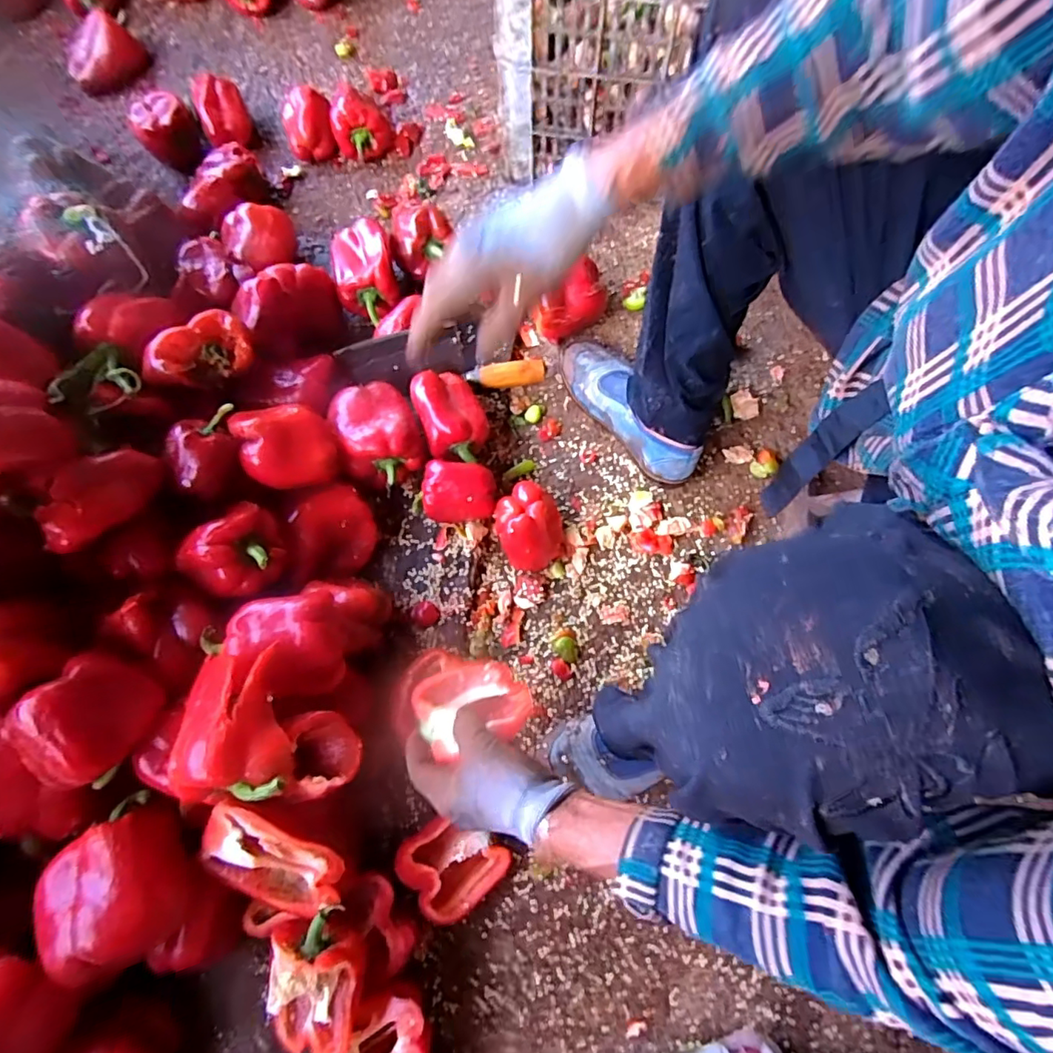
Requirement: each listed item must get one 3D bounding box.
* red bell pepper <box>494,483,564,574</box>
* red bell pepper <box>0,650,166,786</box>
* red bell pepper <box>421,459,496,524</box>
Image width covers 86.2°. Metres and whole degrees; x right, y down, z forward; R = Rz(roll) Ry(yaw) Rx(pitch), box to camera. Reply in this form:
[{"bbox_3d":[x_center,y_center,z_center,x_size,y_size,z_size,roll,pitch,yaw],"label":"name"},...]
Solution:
[{"bbox_3d":[0.001,0.001,0.655,0.076,0.081,0.091,-25,74,-10],"label":"red bell pepper"},{"bbox_3d":[-0.352,0.154,0.448,0.081,0.066,0.092,32,74,8],"label":"red bell pepper"},{"bbox_3d":[-0.077,-0.043,0.660,0.084,0.078,0.067,0,72,-2],"label":"red bell pepper"}]

